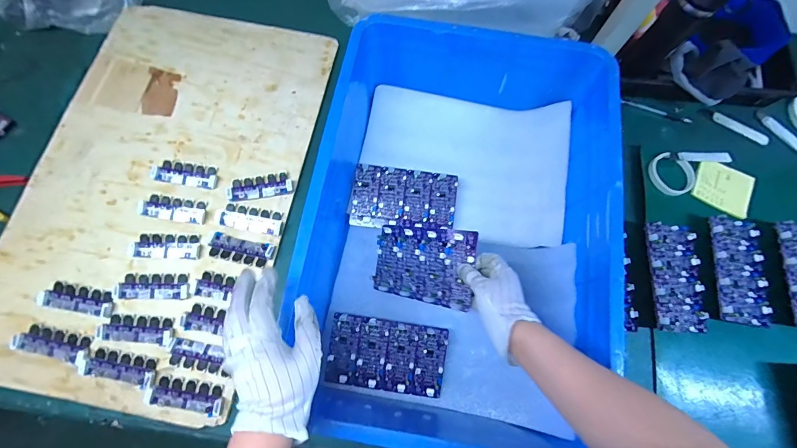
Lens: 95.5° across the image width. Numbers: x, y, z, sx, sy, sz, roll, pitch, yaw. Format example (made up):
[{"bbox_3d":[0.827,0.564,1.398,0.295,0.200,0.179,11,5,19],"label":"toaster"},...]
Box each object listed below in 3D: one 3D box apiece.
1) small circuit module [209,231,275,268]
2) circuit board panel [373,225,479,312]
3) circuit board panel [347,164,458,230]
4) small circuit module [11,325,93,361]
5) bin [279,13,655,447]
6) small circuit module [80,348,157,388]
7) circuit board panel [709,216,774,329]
[{"bbox_3d":[-0.288,0.048,0.666,0.118,0.010,0.044,11,72,3],"label":"small circuit module"},{"bbox_3d":[0.034,0.061,0.570,0.185,0.011,0.113,4,84,42],"label":"circuit board panel"},{"bbox_3d":[0.012,-0.045,0.664,0.192,0.008,0.109,6,88,-2],"label":"circuit board panel"},{"bbox_3d":[-0.580,0.200,0.606,0.119,0.013,0.040,11,72,3],"label":"small circuit module"},{"bbox_3d":[0.103,0.004,0.584,0.402,0.192,0.606,6,72,1],"label":"bin"},{"bbox_3d":[-0.467,0.236,0.598,0.134,0.007,0.042,10,72,2],"label":"small circuit module"},{"bbox_3d":[0.608,0.078,0.639,0.097,0.016,0.189,7,74,2],"label":"circuit board panel"}]

